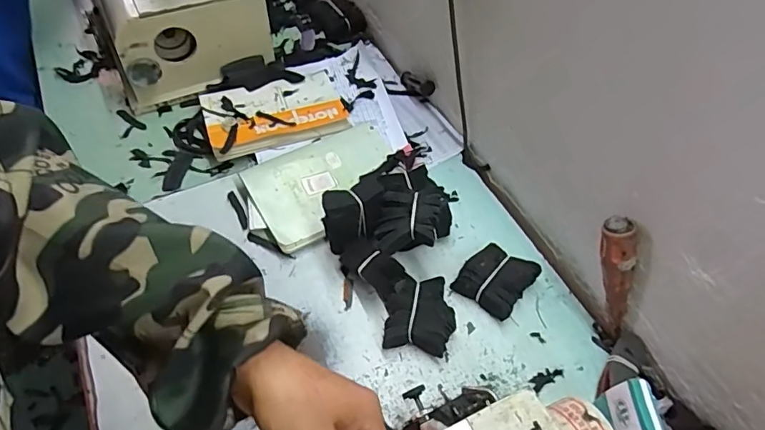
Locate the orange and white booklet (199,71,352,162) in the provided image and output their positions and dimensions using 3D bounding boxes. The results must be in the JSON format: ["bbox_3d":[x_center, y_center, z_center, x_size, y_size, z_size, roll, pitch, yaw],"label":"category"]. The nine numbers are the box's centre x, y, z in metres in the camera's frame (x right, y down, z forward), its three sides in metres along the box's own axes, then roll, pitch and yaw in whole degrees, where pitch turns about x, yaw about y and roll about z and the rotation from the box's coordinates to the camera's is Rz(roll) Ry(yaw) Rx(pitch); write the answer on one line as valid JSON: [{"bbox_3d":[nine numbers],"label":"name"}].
[{"bbox_3d":[-0.161,-0.156,0.744,0.202,0.018,0.137,-16,54,-15],"label":"orange and white booklet"}]

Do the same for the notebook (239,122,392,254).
[{"bbox_3d":[-0.074,-0.047,0.674,0.204,0.020,0.143,-26,60,-20],"label":"notebook"}]

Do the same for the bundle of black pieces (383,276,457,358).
[{"bbox_3d":[0.043,0.112,0.565,0.076,0.032,0.086,6,54,1],"label":"bundle of black pieces"}]

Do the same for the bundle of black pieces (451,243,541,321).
[{"bbox_3d":[0.136,0.077,0.595,0.073,0.032,0.081,33,59,19],"label":"bundle of black pieces"}]

